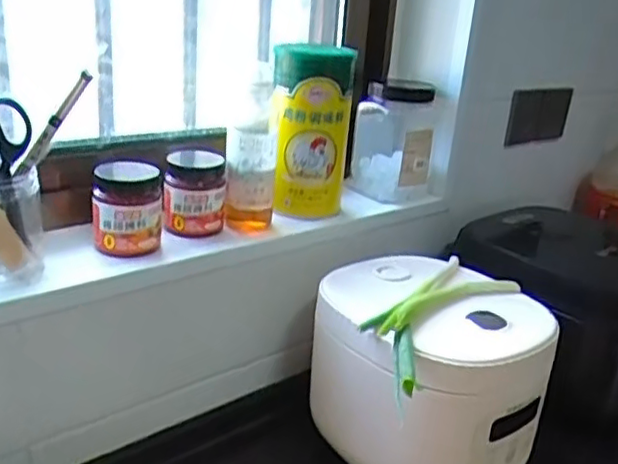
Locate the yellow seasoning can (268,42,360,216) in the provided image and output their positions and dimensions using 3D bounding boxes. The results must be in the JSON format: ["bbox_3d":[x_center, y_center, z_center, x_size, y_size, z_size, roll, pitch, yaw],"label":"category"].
[{"bbox_3d":[0.000,-0.122,0.796,0.099,0.194,0.092,6,23,2],"label":"yellow seasoning can"}]

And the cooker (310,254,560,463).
[{"bbox_3d":[0.124,0.150,0.709,0.213,0.174,0.230,4,21,-2],"label":"cooker"}]

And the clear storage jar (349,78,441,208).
[{"bbox_3d":[0.135,-0.132,0.946,0.140,0.154,0.100,7,20,7],"label":"clear storage jar"}]

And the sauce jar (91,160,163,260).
[{"bbox_3d":[-0.188,-0.028,0.675,0.069,0.085,0.070,1,20,-11],"label":"sauce jar"}]

